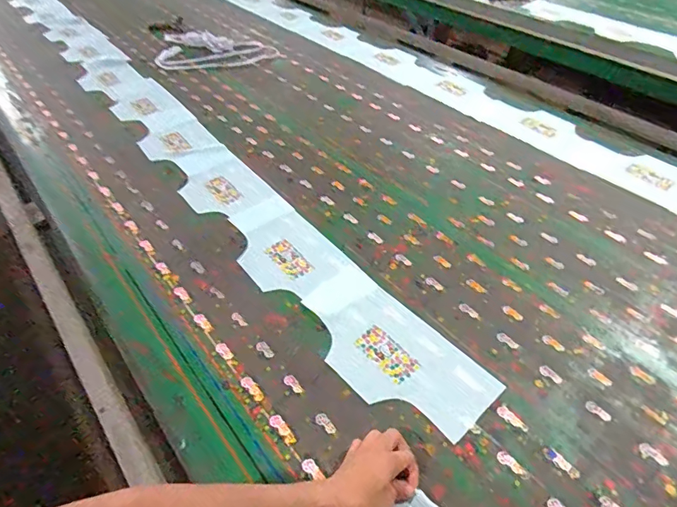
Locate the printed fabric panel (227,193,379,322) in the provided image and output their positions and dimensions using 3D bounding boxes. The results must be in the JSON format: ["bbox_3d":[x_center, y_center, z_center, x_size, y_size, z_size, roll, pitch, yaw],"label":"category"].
[{"bbox_3d":[-0.096,-0.001,0.865,0.169,0.009,0.335,-32,53,-25],"label":"printed fabric panel"}]

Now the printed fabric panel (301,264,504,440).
[{"bbox_3d":[0.074,0.147,0.716,0.169,0.007,0.336,-33,53,-26],"label":"printed fabric panel"}]

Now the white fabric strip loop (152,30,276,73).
[{"bbox_3d":[-0.404,-0.695,1.534,0.405,0.048,0.286,3,45,3],"label":"white fabric strip loop"}]

